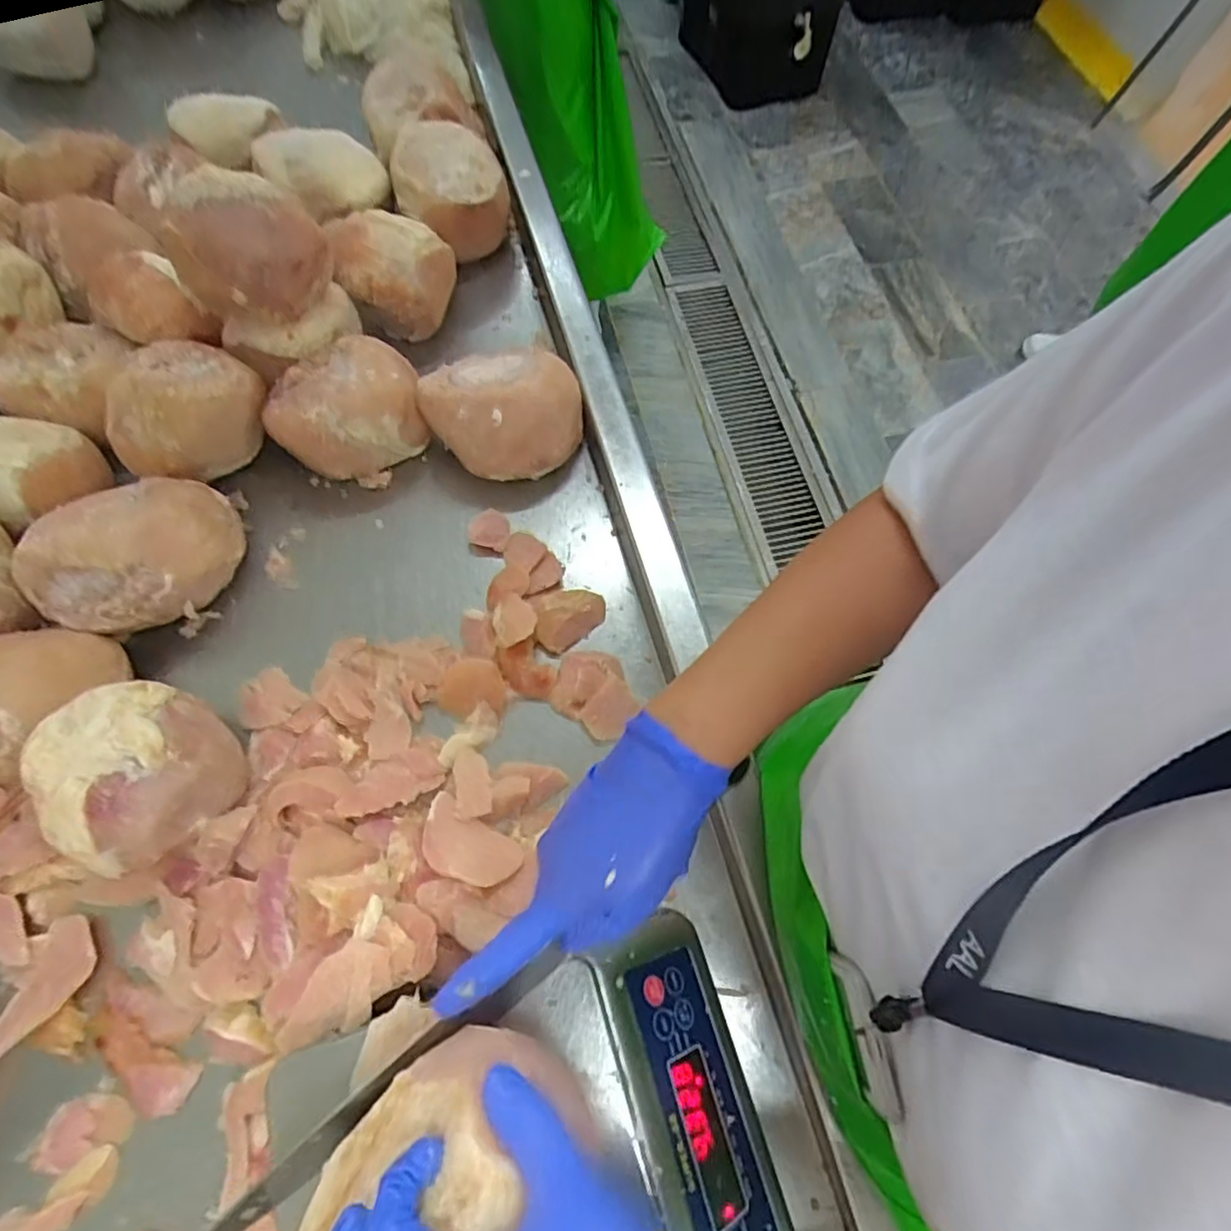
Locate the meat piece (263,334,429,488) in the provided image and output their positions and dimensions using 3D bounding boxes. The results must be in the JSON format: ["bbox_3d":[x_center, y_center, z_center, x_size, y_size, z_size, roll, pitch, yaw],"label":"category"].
[{"bbox_3d":[-0.249,-0.188,0.614,0.138,0.093,0.101,-33,72,-15],"label":"meat piece"}]

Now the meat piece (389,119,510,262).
[{"bbox_3d":[-0.184,-0.479,0.728,0.121,0.076,0.129,-10,67,-6],"label":"meat piece"}]

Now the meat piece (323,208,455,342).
[{"bbox_3d":[-0.234,-0.358,0.678,0.110,0.085,0.087,7,67,1],"label":"meat piece"}]

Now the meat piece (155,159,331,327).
[{"bbox_3d":[-0.313,-0.313,0.563,0.118,0.108,0.099,-24,69,-12],"label":"meat piece"}]

